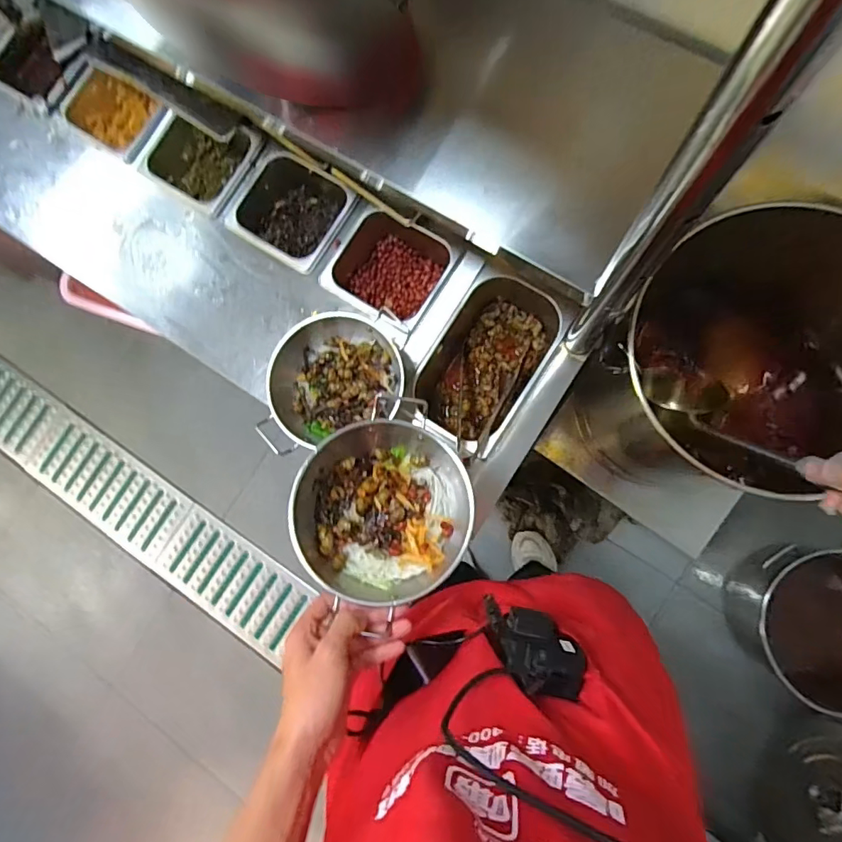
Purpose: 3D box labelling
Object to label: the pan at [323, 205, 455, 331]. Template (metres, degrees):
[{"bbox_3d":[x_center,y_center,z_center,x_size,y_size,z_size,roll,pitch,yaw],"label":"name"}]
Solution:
[{"bbox_3d":[-0.042,-0.229,0.786,0.172,0.094,0.163,27,84,8],"label":"pan"}]

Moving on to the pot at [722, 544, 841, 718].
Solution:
[{"bbox_3d":[0.933,0.470,1.183,0.364,0.208,0.338,-1,81,4],"label":"pot"}]

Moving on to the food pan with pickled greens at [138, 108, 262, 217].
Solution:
[{"bbox_3d":[-0.356,-0.422,0.851,0.180,0.112,0.139,32,85,8],"label":"food pan with pickled greens"}]

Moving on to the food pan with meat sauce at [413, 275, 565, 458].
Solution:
[{"bbox_3d":[0.095,-0.086,0.755,0.145,0.099,0.250,32,85,8],"label":"food pan with meat sauce"}]

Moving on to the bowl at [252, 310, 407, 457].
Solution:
[{"bbox_3d":[-0.115,-0.061,0.706,0.184,0.080,0.183,-1,81,4],"label":"bowl"}]

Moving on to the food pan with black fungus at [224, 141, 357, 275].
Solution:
[{"bbox_3d":[-0.202,-0.332,0.816,0.182,0.083,0.166,31,85,8],"label":"food pan with black fungus"}]

